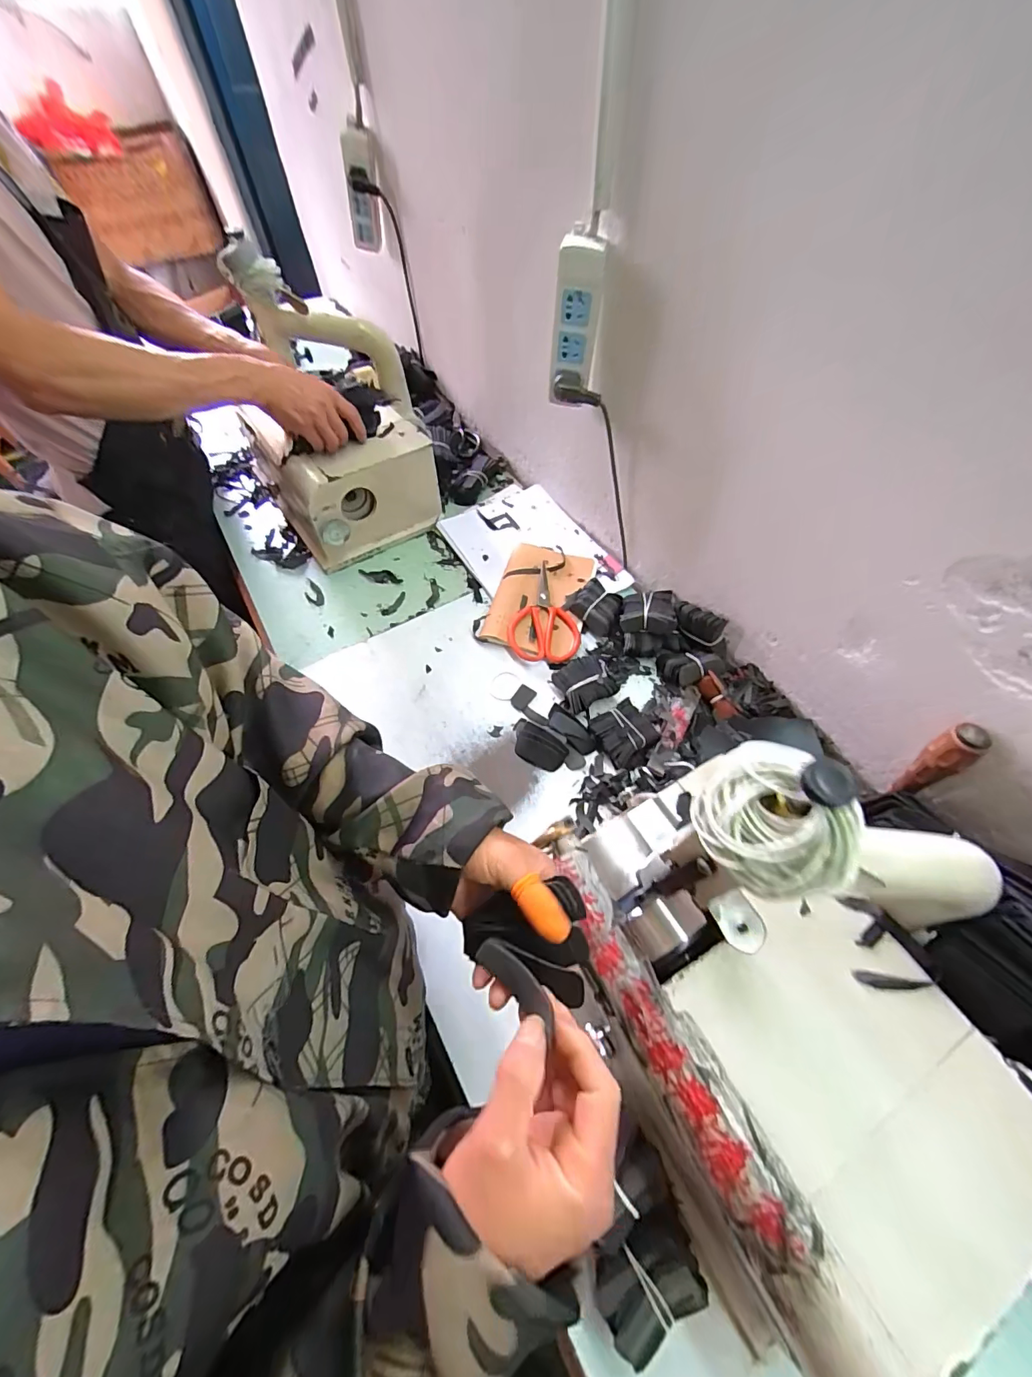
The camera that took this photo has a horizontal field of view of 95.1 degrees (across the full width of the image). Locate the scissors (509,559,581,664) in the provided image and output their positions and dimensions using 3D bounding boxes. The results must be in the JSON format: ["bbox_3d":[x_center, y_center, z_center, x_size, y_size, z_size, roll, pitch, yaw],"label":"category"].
[{"bbox_3d":[0.046,-0.117,0.723,0.103,0.021,0.173,3,58,5],"label":"scissors"}]

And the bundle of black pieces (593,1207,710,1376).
[{"bbox_3d":[0.100,0.445,0.359,0.077,0.046,0.055,-28,61,-13],"label":"bundle of black pieces"}]

